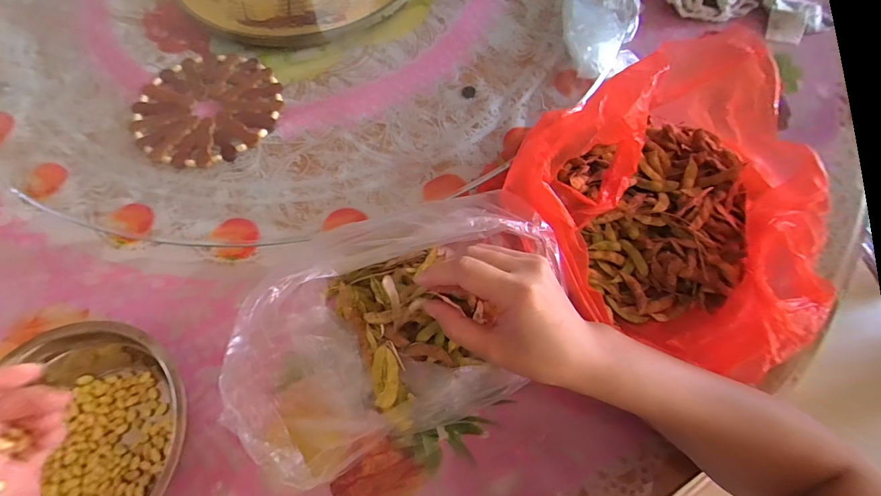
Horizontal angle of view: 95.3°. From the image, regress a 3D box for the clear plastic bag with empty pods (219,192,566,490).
[{"bbox_3d":[-0.028,0.060,0.309,0.251,0.091,0.154,-22,69,-8],"label":"clear plastic bag with empty pods"}]

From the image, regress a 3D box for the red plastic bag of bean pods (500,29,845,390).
[{"bbox_3d":[0.201,-0.023,0.321,0.225,0.127,0.239,-29,70,-10],"label":"red plastic bag of bean pods"}]

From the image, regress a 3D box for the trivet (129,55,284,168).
[{"bbox_3d":[-0.258,-0.156,0.448,0.156,0.012,0.153,0,68,1],"label":"trivet"}]

